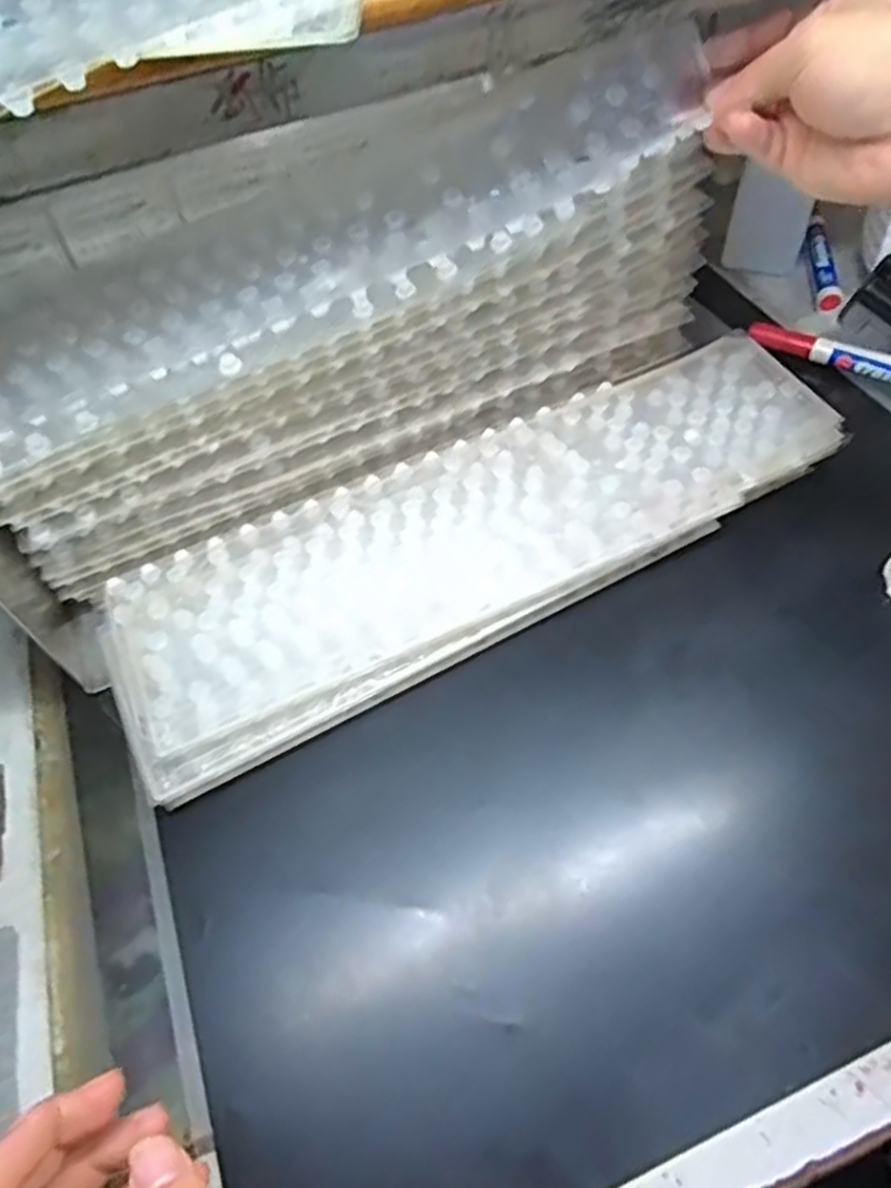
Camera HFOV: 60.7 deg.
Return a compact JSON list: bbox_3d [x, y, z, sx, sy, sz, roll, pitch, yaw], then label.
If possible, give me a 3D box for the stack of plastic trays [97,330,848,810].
[{"bbox_3d":[0.021,-0.038,0.428,0.413,0.028,0.128,-25,59,-13],"label":"stack of plastic trays"}]

